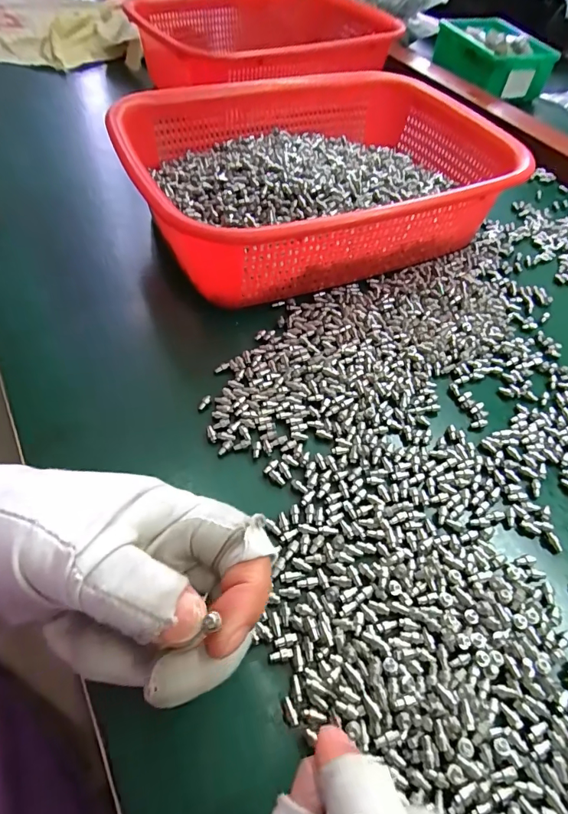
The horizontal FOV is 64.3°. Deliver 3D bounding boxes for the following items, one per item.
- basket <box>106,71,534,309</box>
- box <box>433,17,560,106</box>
[{"bbox_3d":[0.029,-0.183,0.363,0.294,0.071,0.211,-20,57,-18],"label":"basket"},{"bbox_3d":[0.275,-0.467,0.605,0.096,0.054,0.154,-10,55,-12],"label":"box"}]

